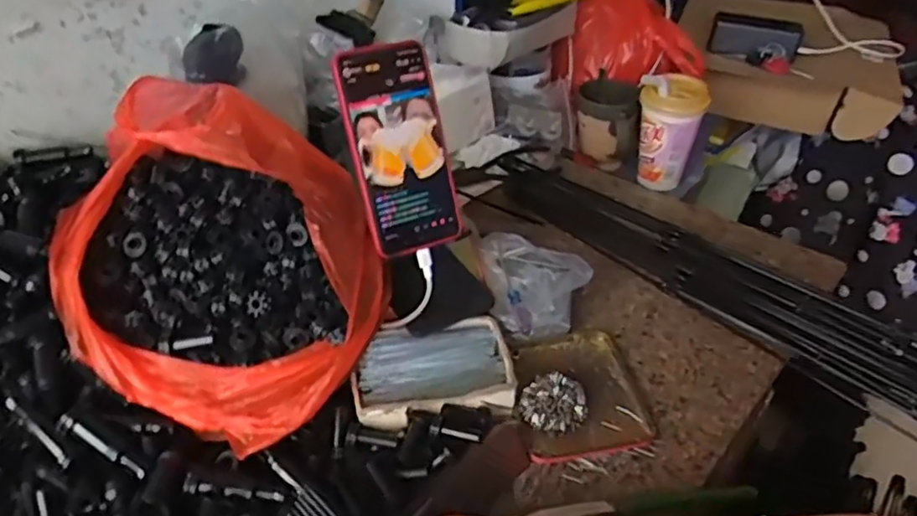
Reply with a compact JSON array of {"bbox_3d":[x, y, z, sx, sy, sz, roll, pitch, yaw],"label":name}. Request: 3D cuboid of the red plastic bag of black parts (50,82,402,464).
[{"bbox_3d":[-0.177,-0.007,0.481,0.246,0.131,0.222,14,45,8],"label":"red plastic bag of black parts"}]

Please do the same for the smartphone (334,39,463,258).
[{"bbox_3d":[-0.046,-0.086,0.505,0.075,0.160,0.012,-19,16,-27],"label":"smartphone"}]

